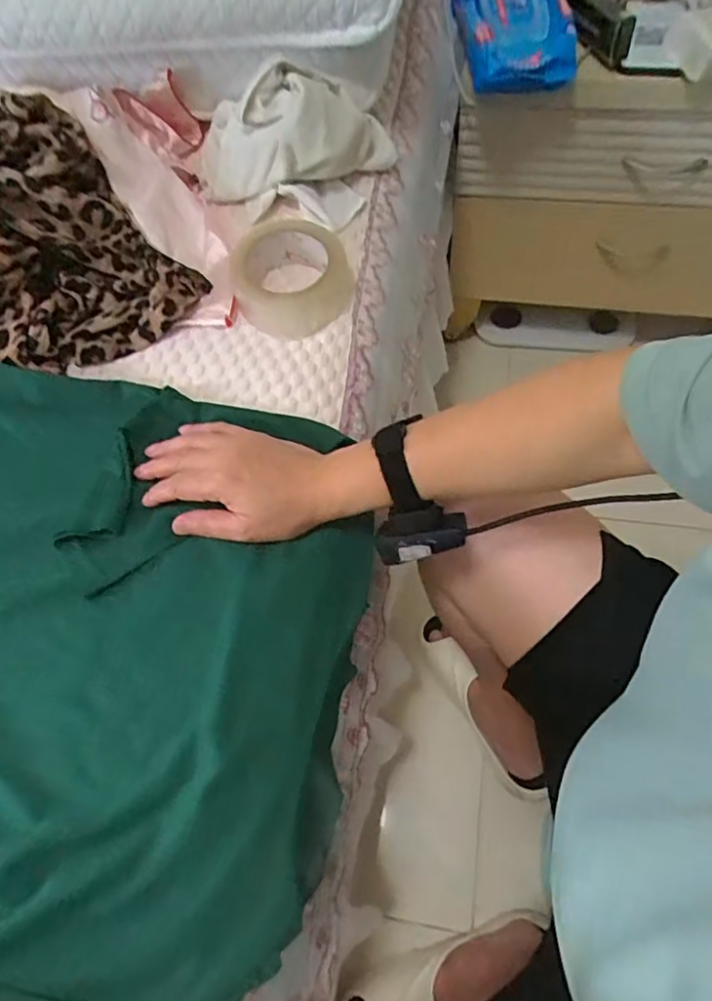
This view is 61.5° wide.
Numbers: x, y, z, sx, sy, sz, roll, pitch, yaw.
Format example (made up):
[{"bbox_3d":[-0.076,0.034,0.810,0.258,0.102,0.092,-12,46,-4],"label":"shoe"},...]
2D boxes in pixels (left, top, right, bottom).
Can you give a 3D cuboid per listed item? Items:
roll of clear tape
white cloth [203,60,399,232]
[{"bbox_3d":[-0.065,-0.227,0.590,0.114,0.050,0.117,-2,62,3],"label":"roll of clear tape"},{"bbox_3d":[-0.071,-0.389,0.635,0.196,0.093,0.133,14,64,11],"label":"white cloth"}]

